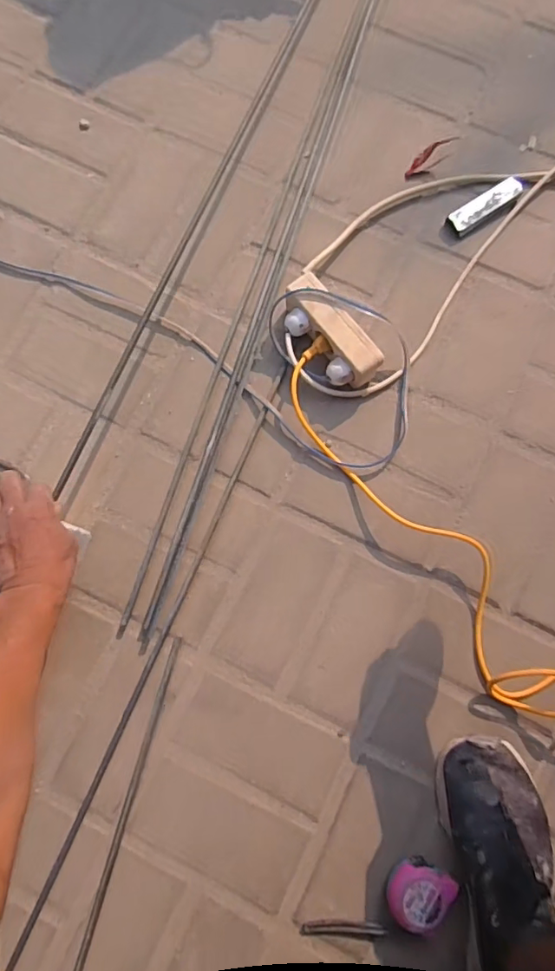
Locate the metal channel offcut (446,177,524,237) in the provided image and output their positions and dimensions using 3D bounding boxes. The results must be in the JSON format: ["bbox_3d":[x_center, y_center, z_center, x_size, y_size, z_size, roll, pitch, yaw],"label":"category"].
[{"bbox_3d":[0.292,-0.390,0.736,0.115,0.017,0.034,-34,80,-5],"label":"metal channel offcut"}]

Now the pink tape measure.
[{"bbox_3d":[0.155,0.444,0.574,0.068,0.029,0.056,-44,81,-7],"label":"pink tape measure"}]

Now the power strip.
[{"bbox_3d":[0.072,-0.199,0.684,0.051,0.060,0.155,-35,80,-5],"label":"power strip"}]

